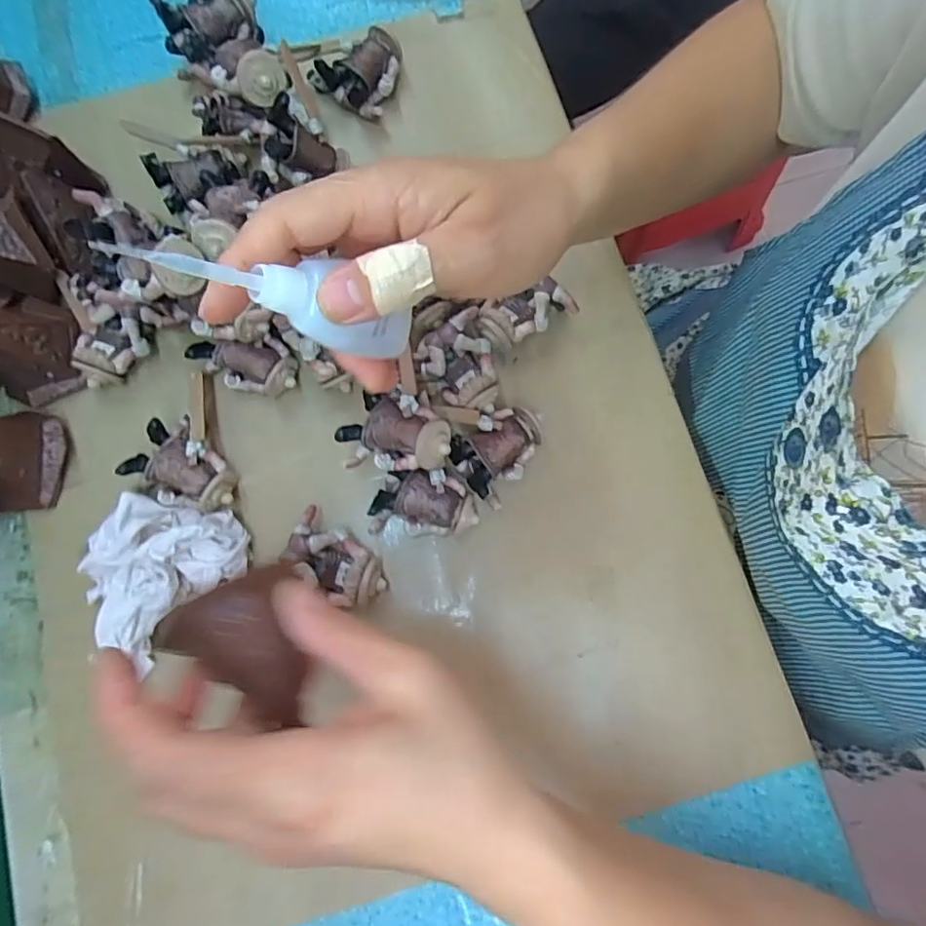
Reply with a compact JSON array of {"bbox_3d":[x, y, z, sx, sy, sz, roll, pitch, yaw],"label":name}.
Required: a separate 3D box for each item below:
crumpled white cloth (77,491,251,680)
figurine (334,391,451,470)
[{"bbox_3d":[-0.171,0.063,0.312,0.083,0.038,0.097,43,83,9],"label":"crumpled white cloth"},{"bbox_3d":[-0.037,-0.016,0.305,0.061,0.031,0.039,5,79,2],"label":"figurine"}]

